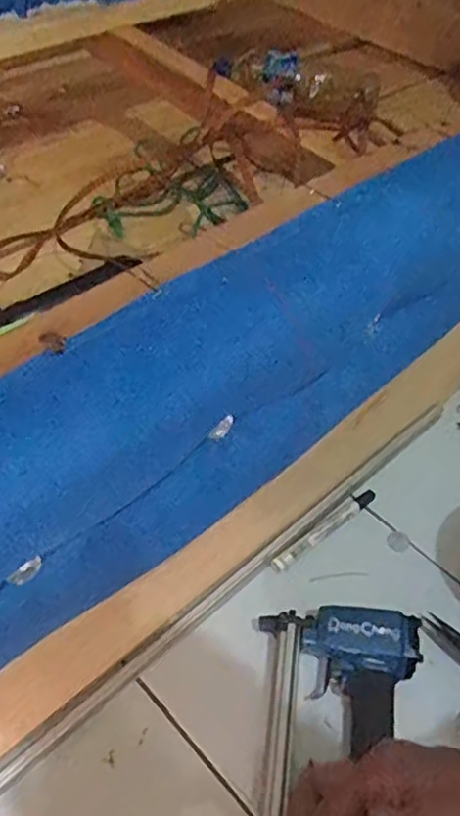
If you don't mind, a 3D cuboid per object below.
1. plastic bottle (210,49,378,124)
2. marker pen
[{"bbox_3d":[0.089,-0.432,0.864,0.224,0.066,0.092,22,52,16],"label":"plastic bottle"},{"bbox_3d":[0.102,0.128,0.678,0.144,0.013,0.018,-32,57,-26],"label":"marker pen"}]

